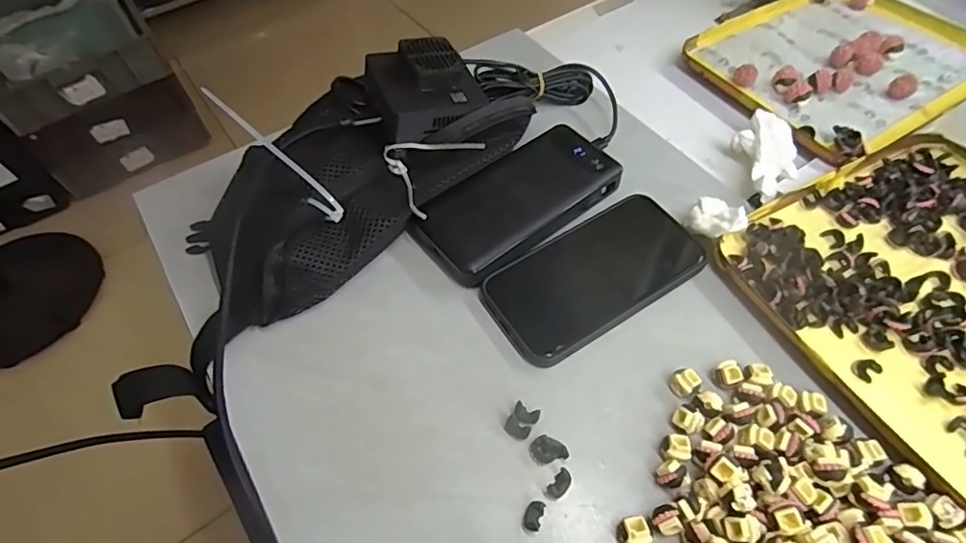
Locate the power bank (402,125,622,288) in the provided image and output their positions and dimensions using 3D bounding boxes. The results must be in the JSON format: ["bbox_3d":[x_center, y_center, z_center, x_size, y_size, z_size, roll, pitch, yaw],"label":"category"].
[{"bbox_3d":[0.027,-0.055,0.402,0.161,0.022,0.073,-35,61,-20],"label":"power bank"}]

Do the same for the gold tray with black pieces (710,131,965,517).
[{"bbox_3d":[0.322,0.019,0.352,0.245,0.026,0.240,-25,58,-14],"label":"gold tray with black pieces"}]

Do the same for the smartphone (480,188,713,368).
[{"bbox_3d":[0.080,0.001,0.373,0.155,0.012,0.078,-29,59,-17],"label":"smartphone"}]

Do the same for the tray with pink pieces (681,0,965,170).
[{"bbox_3d":[0.349,-0.204,0.508,0.262,0.028,0.203,-28,59,-16],"label":"tray with pink pieces"}]

